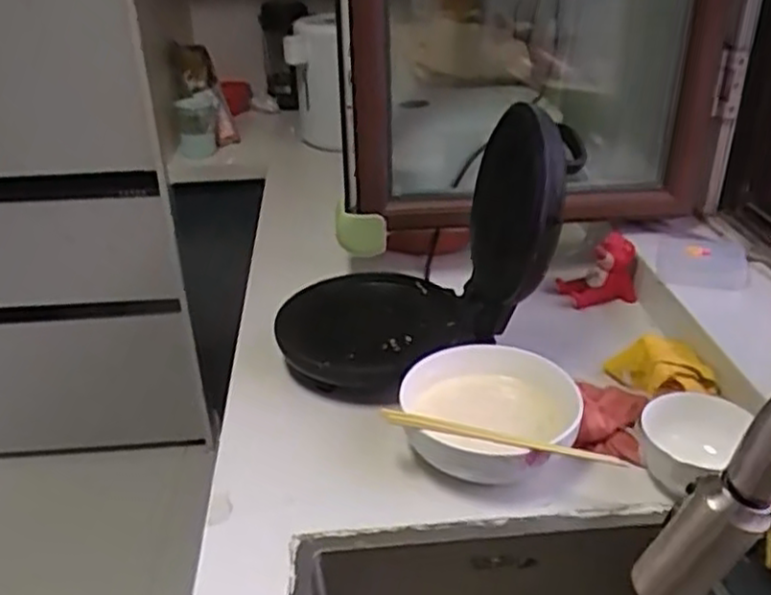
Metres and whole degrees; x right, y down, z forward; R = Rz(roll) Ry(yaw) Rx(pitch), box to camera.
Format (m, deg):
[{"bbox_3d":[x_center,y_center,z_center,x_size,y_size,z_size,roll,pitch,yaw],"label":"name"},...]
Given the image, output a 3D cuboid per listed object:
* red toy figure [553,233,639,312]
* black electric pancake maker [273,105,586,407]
[{"bbox_3d":[0.331,-0.041,1.143,0.110,0.096,0.063,-4,29,-4],"label":"red toy figure"},{"bbox_3d":[0.040,-0.060,0.914,0.358,0.293,0.238,0,29,4],"label":"black electric pancake maker"}]

